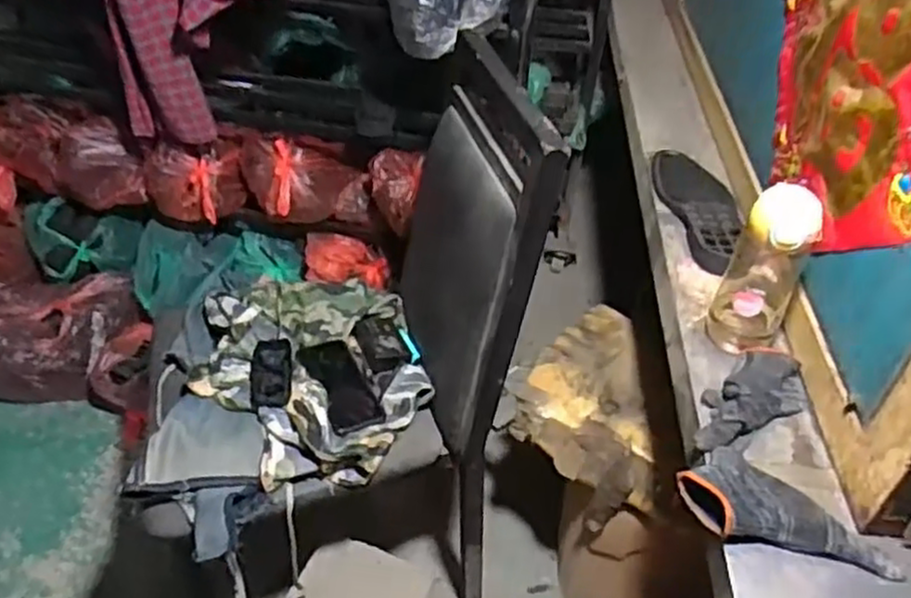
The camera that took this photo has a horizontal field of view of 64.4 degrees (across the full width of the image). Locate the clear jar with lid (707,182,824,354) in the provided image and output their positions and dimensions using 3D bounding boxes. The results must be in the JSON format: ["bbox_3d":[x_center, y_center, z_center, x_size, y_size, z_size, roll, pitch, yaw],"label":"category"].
[{"bbox_3d":[0.330,-0.023,0.780,0.073,0.193,0.077,1,41,-1],"label":"clear jar with lid"}]

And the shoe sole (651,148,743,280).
[{"bbox_3d":[0.354,-0.137,1.050,0.107,0.031,0.278,2,41,0],"label":"shoe sole"}]

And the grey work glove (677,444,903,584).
[{"bbox_3d":[0.290,0.199,0.636,0.180,0.035,0.081,30,48,28],"label":"grey work glove"}]

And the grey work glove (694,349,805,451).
[{"bbox_3d":[0.304,0.104,0.748,0.161,0.033,0.073,-30,50,-32],"label":"grey work glove"}]

